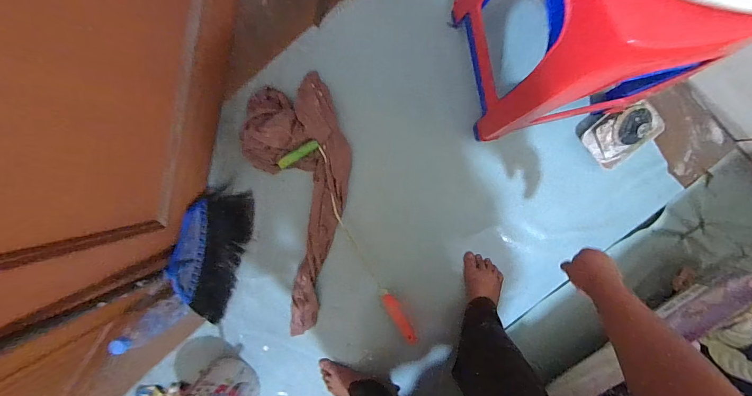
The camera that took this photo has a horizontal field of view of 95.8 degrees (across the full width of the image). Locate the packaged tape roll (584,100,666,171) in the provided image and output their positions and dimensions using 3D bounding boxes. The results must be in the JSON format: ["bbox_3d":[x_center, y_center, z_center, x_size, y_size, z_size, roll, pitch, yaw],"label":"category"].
[{"bbox_3d":[0.617,-0.166,0.848,0.169,0.054,0.127,-43,91,6],"label":"packaged tape roll"}]

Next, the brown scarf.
[{"bbox_3d":[-0.176,0.028,0.905,0.264,0.075,0.671,-13,94,4],"label":"brown scarf"}]

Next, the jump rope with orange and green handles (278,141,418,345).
[{"bbox_3d":[-0.037,0.124,0.917,0.119,0.042,0.613,-34,92,6],"label":"jump rope with orange and green handles"}]

